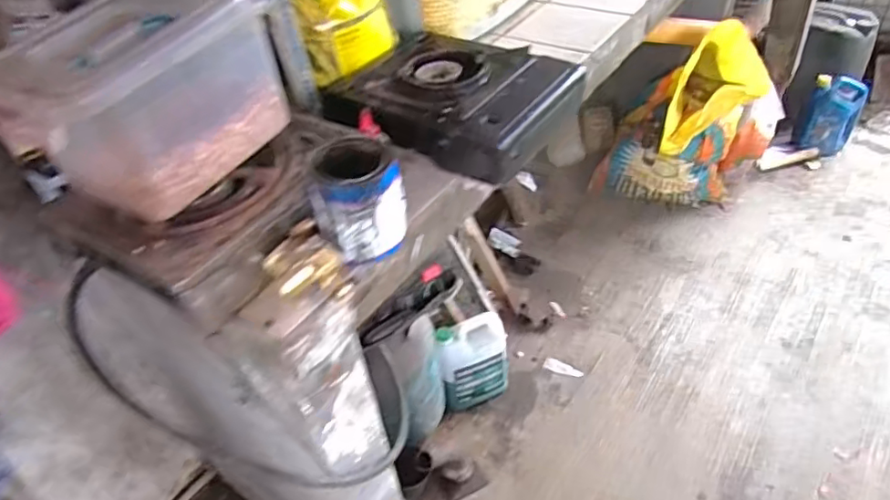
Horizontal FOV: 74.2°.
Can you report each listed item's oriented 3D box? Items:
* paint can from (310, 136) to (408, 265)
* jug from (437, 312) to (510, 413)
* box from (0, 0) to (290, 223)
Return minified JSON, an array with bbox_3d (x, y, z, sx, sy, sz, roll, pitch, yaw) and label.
[{"bbox_3d":[-0.107,-0.063,0.728,0.107,0.113,0.106,-17,43,-11],"label":"paint can"},{"bbox_3d":[0.071,0.288,1.528,0.200,0.249,0.111,-22,44,-16],"label":"jug"},{"bbox_3d":[-0.348,-0.182,0.680,0.198,0.162,0.293,21,49,28],"label":"box"}]

